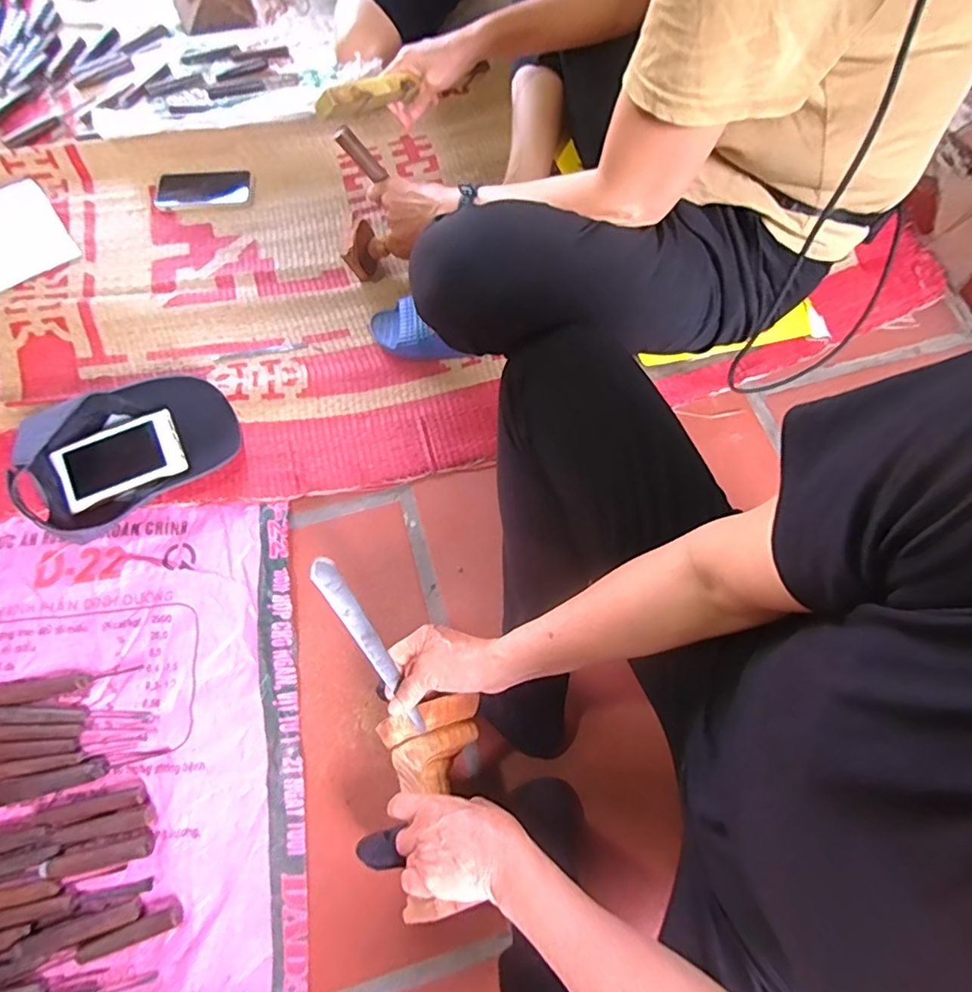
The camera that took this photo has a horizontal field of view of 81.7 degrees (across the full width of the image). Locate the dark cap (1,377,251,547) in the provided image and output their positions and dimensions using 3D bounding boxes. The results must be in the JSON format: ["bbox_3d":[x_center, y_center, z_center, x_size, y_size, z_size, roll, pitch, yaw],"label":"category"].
[{"bbox_3d":[-0.469,-0.067,0.735,0.255,0.081,0.155,-40,76,-15],"label":"dark cap"}]

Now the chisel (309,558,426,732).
[{"bbox_3d":[-0.107,0.141,0.525,0.022,0.008,0.192,-31,103,-13],"label":"chisel"}]

